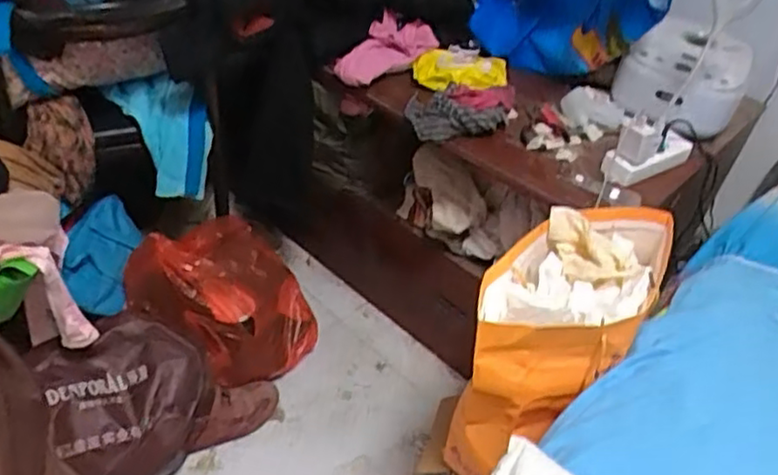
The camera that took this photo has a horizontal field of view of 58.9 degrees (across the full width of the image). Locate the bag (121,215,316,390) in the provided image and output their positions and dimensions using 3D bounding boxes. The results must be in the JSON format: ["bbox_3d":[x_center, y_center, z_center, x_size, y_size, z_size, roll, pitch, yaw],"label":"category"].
[{"bbox_3d":[-0.321,0.122,1.333,0.353,0.250,0.213,-1,44,-10],"label":"bag"}]

